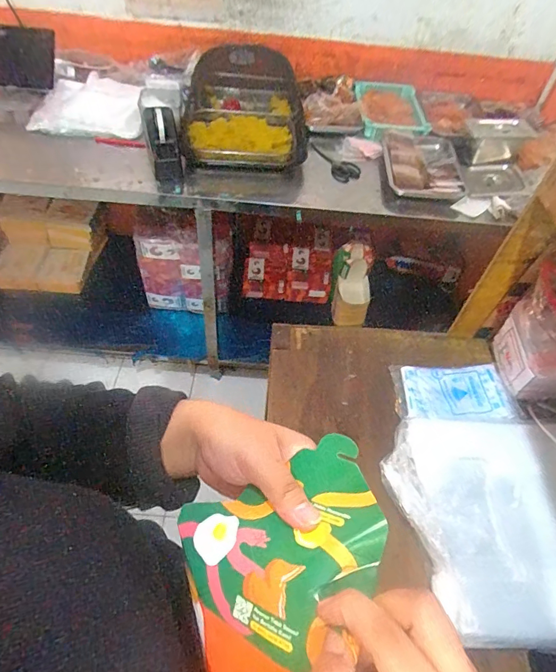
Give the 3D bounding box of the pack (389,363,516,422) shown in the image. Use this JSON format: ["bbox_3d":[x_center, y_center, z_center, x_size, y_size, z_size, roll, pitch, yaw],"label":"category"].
[{"bbox_3d":[0.311,0.100,0.755,0.197,0.020,0.105,3,52,-3],"label":"pack"}]

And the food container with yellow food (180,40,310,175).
[{"bbox_3d":[-0.087,-0.638,1.164,0.348,0.167,0.371,-3,53,-8],"label":"food container with yellow food"}]

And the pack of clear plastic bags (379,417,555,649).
[{"bbox_3d":[0.335,0.271,0.628,0.313,0.032,0.312,3,52,-3],"label":"pack of clear plastic bags"}]

